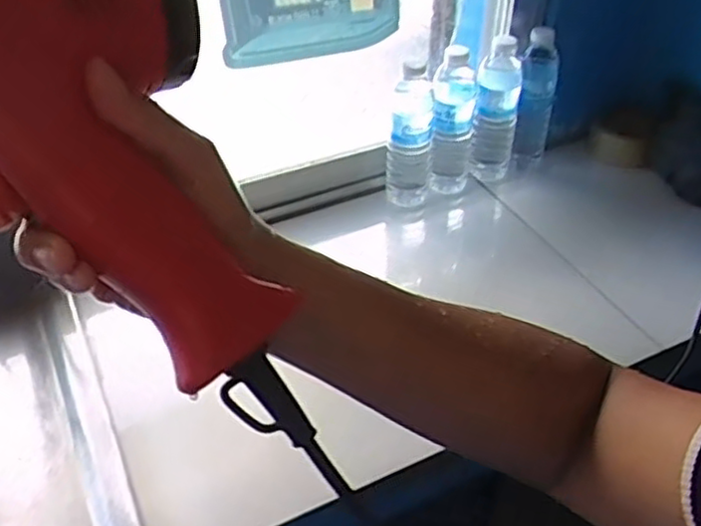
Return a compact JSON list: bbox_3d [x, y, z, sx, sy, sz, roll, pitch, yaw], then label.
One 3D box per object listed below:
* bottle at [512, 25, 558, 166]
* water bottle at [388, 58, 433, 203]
[{"bbox_3d":[0.263,-0.226,1.011,0.052,0.195,0.054,12,43,14],"label":"bottle"},{"bbox_3d":[0.081,-0.178,0.978,0.061,0.200,0.060,1,41,2],"label":"water bottle"}]

